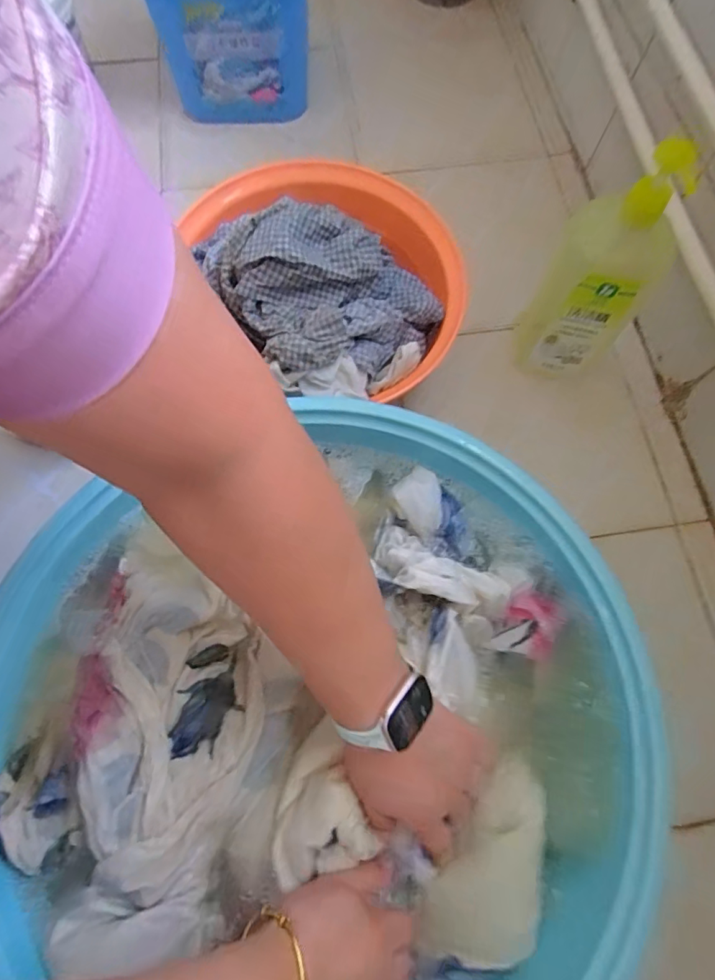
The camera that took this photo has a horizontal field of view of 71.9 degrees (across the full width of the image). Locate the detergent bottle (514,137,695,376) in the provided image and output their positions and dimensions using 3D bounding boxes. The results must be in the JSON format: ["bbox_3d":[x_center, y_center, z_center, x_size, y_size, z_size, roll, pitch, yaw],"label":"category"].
[{"bbox_3d":[0.255,-0.226,0.540,0.113,0.277,0.080,37,73,11],"label":"detergent bottle"}]

